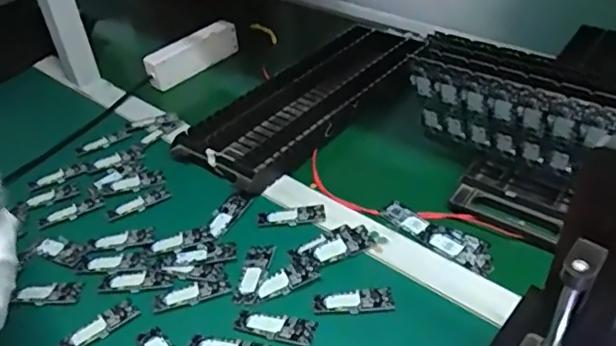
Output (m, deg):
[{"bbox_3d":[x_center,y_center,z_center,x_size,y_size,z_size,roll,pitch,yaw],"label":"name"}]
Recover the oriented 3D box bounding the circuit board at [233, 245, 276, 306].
[{"bbox_3d":[-0.053,0.099,0.551,0.025,0.004,0.073,3,40,10],"label":"circuit board"}]

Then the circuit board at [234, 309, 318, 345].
[{"bbox_3d":[-0.029,0.138,0.504,0.071,0.004,0.026,5,40,12],"label":"circuit board"}]

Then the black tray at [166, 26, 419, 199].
[{"bbox_3d":[0.025,-0.120,0.801,0.148,0.046,0.445,24,47,31],"label":"black tray"}]

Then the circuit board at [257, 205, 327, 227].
[{"bbox_3d":[-0.018,0.047,0.615,0.073,0.005,0.024,-5,39,1],"label":"circuit board"}]

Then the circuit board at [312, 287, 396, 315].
[{"bbox_3d":[0.042,0.118,0.518,0.073,0.004,0.024,-6,39,0],"label":"circuit board"}]

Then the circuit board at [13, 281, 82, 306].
[{"bbox_3d":[-0.251,0.117,0.550,0.061,0.006,0.025,-5,39,1],"label":"circuit board"}]

